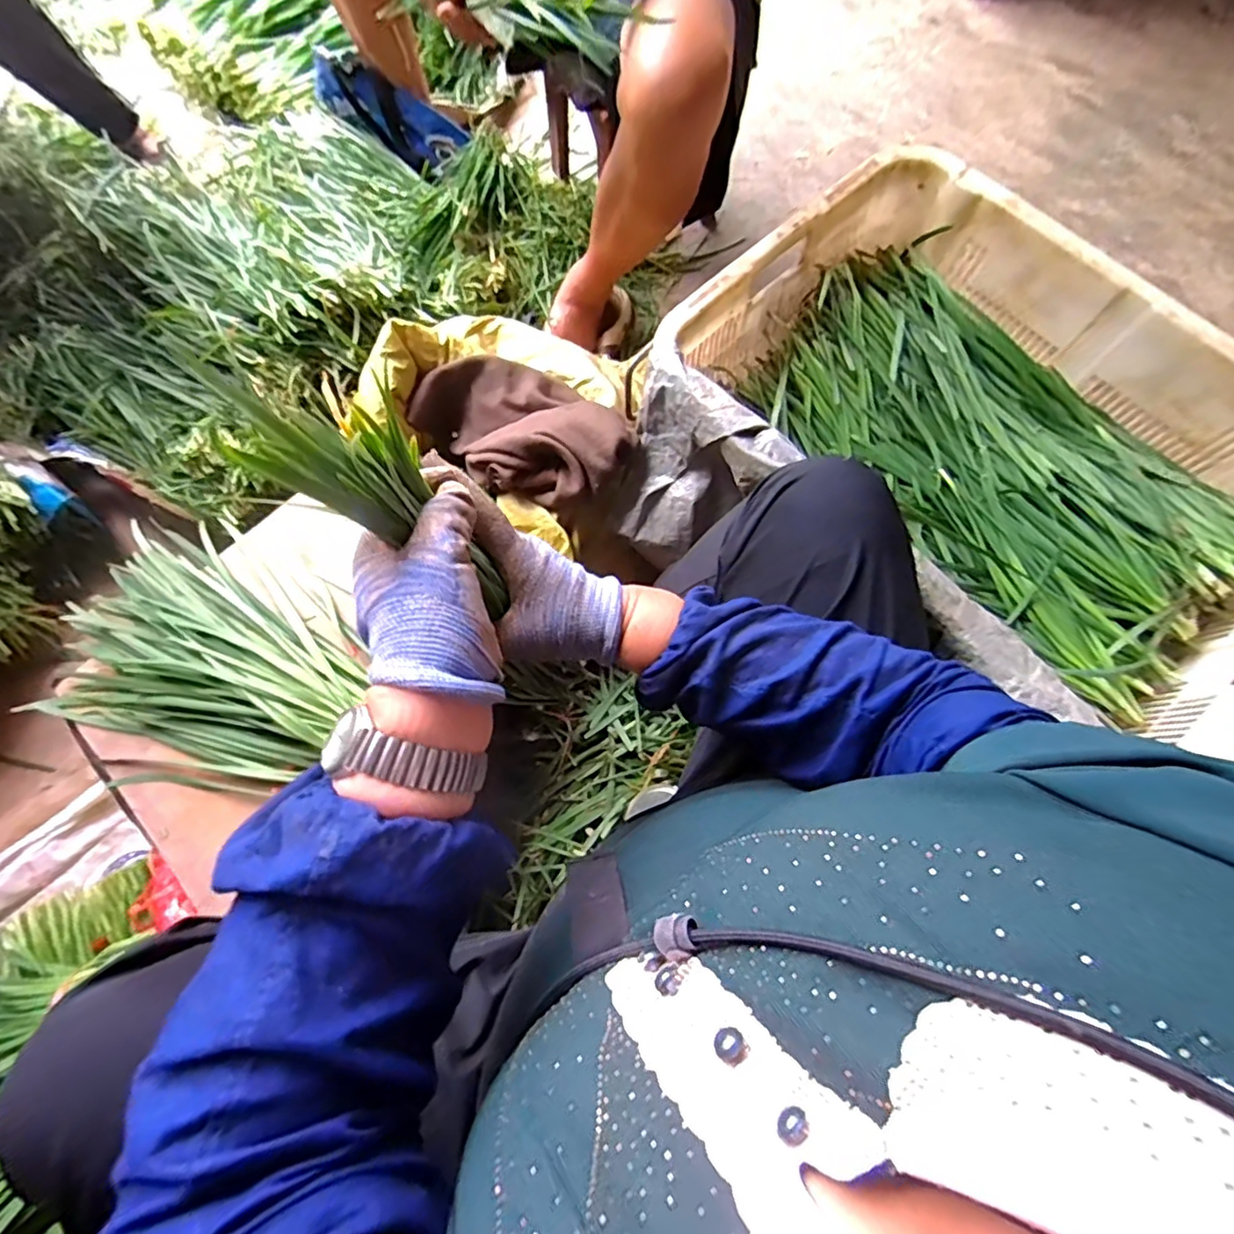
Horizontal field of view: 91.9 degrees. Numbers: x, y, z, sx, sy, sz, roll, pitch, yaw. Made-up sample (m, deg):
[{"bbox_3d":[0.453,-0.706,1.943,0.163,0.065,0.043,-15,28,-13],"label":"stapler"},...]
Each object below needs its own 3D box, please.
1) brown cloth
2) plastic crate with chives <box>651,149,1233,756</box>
[{"bbox_3d":[-0.111,-0.234,0.725,0.271,0.082,0.170,33,77,25],"label":"brown cloth"},{"bbox_3d":[0.438,-0.215,0.681,0.687,0.153,0.425,40,79,11],"label":"plastic crate with chives"}]

